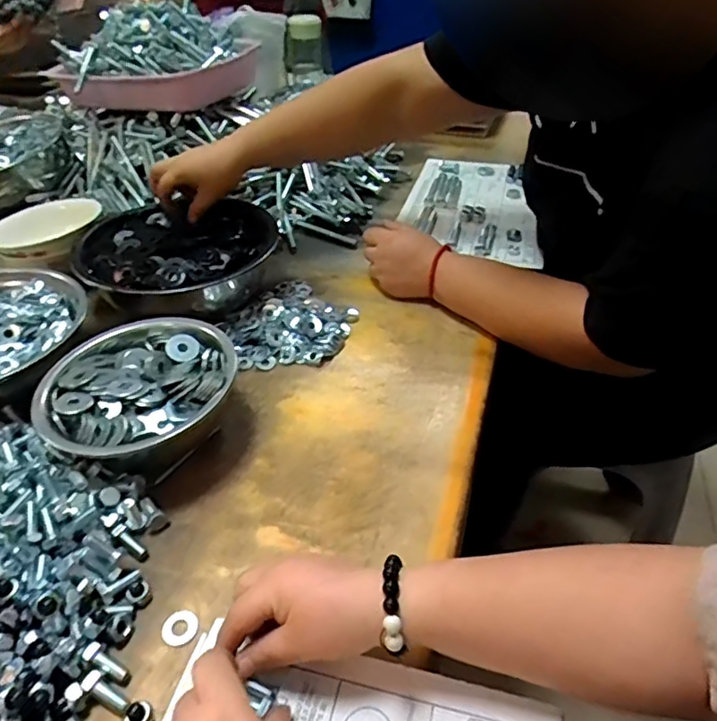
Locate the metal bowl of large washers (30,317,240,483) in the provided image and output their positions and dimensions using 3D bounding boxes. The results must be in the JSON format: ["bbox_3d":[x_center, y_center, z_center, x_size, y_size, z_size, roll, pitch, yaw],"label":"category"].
[{"bbox_3d":[-0.200,0.029,0.530,0.166,0.062,0.159,0,39,0],"label":"metal bowl of large washers"}]

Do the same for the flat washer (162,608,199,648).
[{"bbox_3d":[-0.125,0.187,0.402,0.024,0.004,0.026,0,39,0],"label":"flat washer"}]

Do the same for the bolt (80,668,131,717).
[{"bbox_3d":[-0.161,0.213,0.365,0.034,0.011,0.012,35,46,8],"label":"bolt"}]

